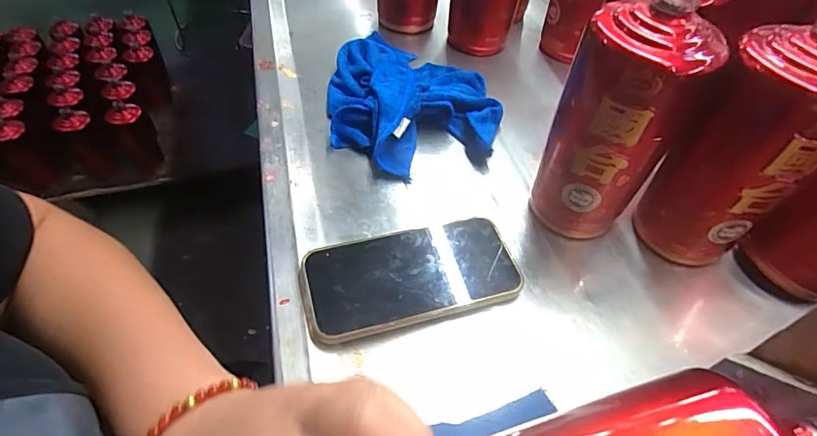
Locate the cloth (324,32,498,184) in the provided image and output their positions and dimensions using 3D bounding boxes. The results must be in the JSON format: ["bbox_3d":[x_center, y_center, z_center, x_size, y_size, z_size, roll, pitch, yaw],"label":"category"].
[{"bbox_3d":[-0.001,-0.133,0.493,0.176,0.042,0.209,-11,51,-12],"label":"cloth"}]

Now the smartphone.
[{"bbox_3d":[0.002,0.042,0.353,0.160,0.009,0.079,-12,51,-13],"label":"smartphone"}]

